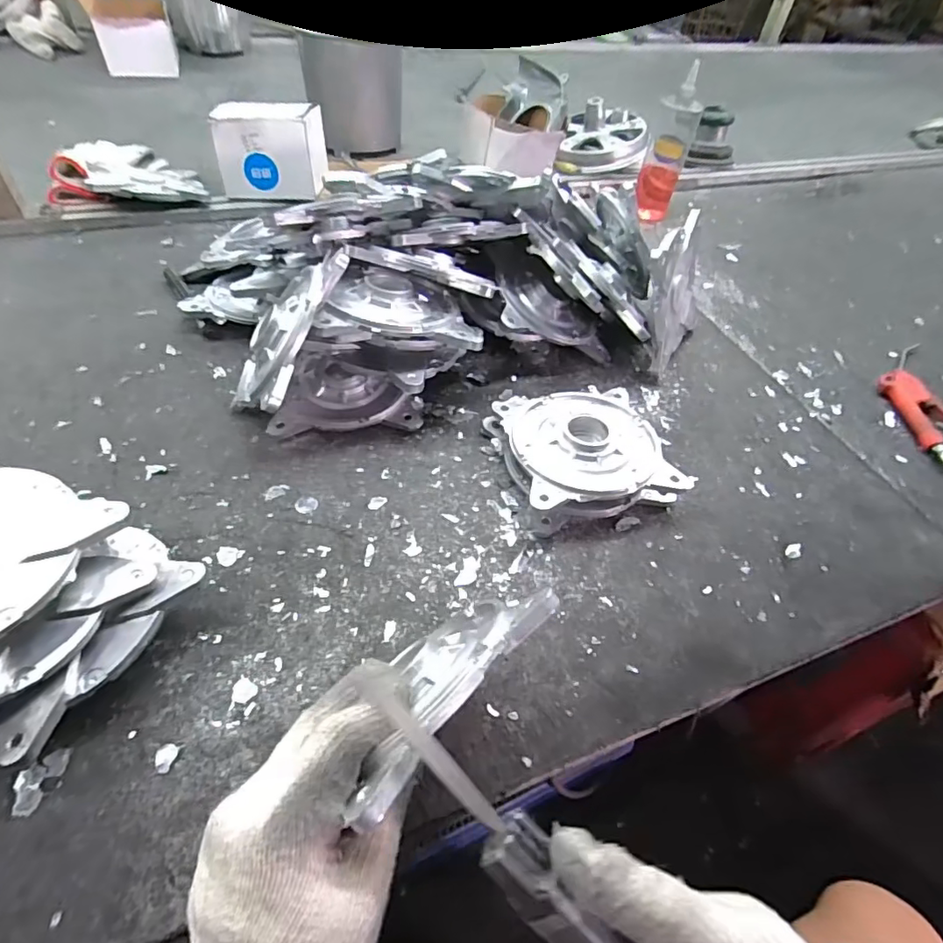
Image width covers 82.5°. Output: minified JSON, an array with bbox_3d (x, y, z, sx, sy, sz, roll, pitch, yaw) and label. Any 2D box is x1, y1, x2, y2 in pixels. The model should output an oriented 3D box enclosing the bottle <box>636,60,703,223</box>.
[{"bbox_3d":[0.307,-0.502,0.848,0.062,0.208,0.052,16,51,8],"label":"bottle"}]

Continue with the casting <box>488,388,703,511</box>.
[{"bbox_3d":[0.111,-0.022,0.522,0.156,0.043,0.144,-7,51,-12],"label":"casting"}]

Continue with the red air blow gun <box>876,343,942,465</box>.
[{"bbox_3d":[0.546,-0.089,0.650,0.081,0.027,0.214,5,50,-2],"label":"red air blow gun"}]

